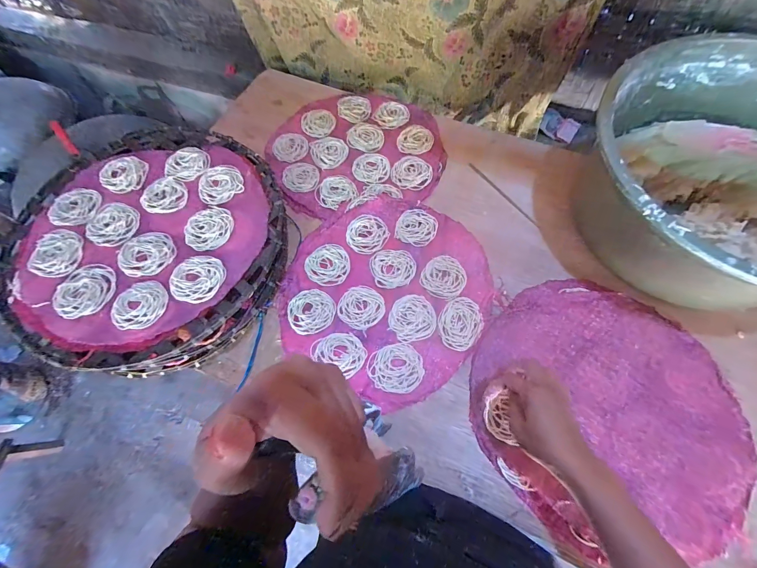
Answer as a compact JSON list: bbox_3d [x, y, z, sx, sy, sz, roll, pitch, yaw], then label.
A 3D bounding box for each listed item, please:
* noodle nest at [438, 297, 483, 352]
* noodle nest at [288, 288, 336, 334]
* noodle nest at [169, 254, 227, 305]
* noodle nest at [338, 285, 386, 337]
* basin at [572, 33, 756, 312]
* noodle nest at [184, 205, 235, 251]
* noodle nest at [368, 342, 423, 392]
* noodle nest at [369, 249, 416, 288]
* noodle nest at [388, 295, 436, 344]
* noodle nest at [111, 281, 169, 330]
[{"bbox_3d":[0.126,0.059,0.510,0.064,0.005,0.081,27,70,14],"label":"noodle nest"},{"bbox_3d":[-0.108,0.043,0.528,0.071,0.006,0.072,-1,65,2],"label":"noodle nest"},{"bbox_3d":[-0.252,-0.008,0.461,0.072,0.007,0.068,-2,66,4],"label":"noodle nest"},{"bbox_3d":[-0.027,0.036,0.529,0.069,0.004,0.068,38,73,18],"label":"noodle nest"},{"bbox_3d":[0.498,-0.141,0.484,0.391,0.172,0.403,-1,65,2],"label":"basin"},{"bbox_3d":[-0.251,-0.083,0.493,0.067,0.006,0.072,-2,66,4],"label":"noodle nest"},{"bbox_3d":[0.026,0.124,0.494,0.080,0.009,0.069,4,66,5],"label":"noodle nest"},{"bbox_3d":[0.024,-0.028,0.555,0.072,0.004,0.069,-1,65,2],"label":"noodle nest"},{"bbox_3d":[0.052,0.052,0.518,0.072,0.004,0.072,-1,65,2],"label":"noodle nest"},{"bbox_3d":[-0.323,0.028,0.448,0.071,0.009,0.067,-2,66,4],"label":"noodle nest"}]

